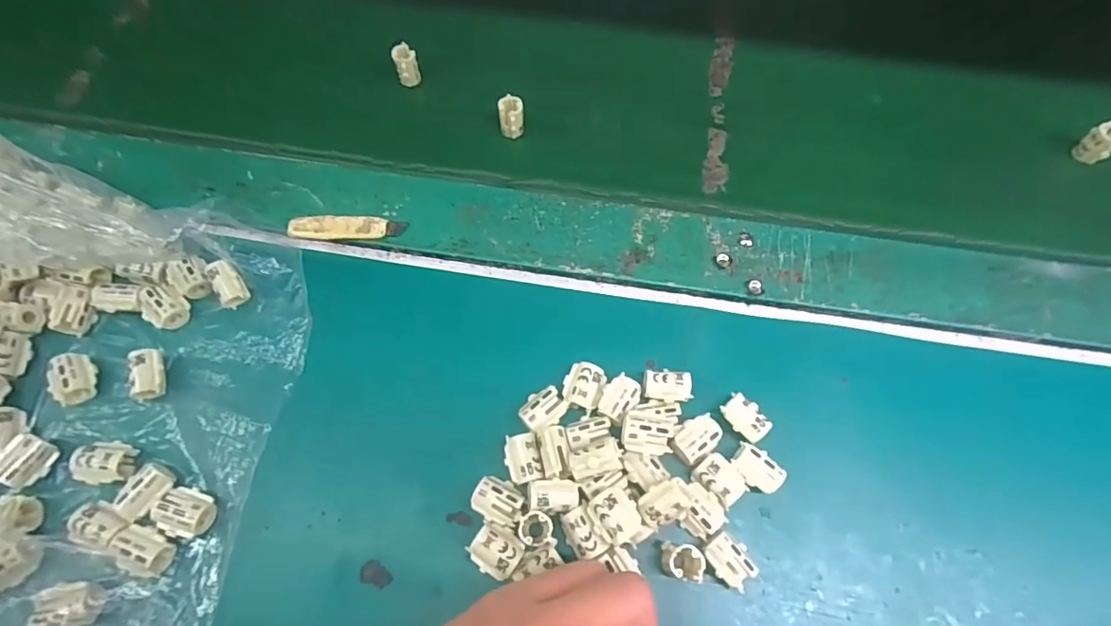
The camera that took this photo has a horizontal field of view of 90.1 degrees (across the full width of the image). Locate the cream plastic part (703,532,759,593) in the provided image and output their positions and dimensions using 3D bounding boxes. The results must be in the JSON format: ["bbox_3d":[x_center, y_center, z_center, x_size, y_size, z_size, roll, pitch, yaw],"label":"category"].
[{"bbox_3d":[0.076,0.109,0.245,0.017,0.013,0.022,-36,72,-15],"label":"cream plastic part"}]

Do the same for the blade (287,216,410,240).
[{"bbox_3d":[-0.113,-0.047,0.304,0.061,0.006,0.016,-4,67,-3],"label":"blade"}]

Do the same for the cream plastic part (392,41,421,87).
[{"bbox_3d":[-0.092,-0.153,0.346,0.013,0.024,0.016,-14,68,-7],"label":"cream plastic part"}]

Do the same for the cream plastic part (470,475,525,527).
[{"bbox_3d":[-0.026,0.085,0.252,0.022,0.015,0.017,17,67,6],"label":"cream plastic part"}]

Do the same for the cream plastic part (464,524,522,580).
[{"bbox_3d":[-0.026,0.105,0.243,0.021,0.012,0.019,27,69,10],"label":"cream plastic part"}]

